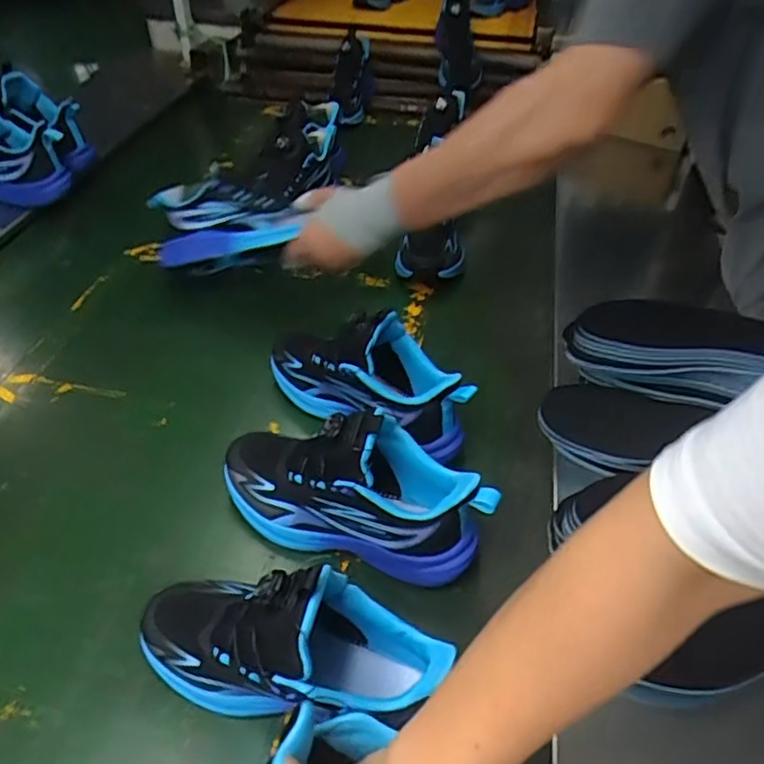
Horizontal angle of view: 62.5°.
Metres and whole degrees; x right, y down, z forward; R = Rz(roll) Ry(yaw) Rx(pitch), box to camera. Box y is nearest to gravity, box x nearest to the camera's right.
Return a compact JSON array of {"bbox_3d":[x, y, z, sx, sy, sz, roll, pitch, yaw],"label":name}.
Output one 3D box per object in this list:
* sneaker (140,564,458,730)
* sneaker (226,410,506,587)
[{"bbox_3d":[-0.068,0.174,0.428,0.210,0.153,0.089,21,46,17],"label":"sneaker"},{"bbox_3d":[-0.027,0.082,0.536,0.238,0.139,0.084,15,45,12],"label":"sneaker"}]

